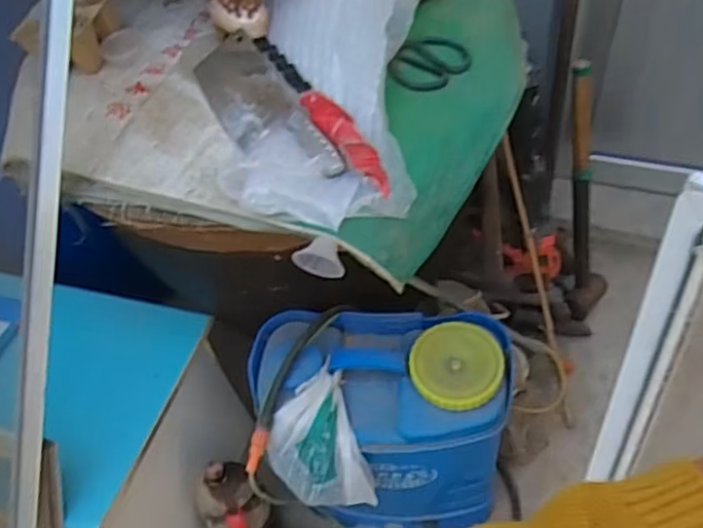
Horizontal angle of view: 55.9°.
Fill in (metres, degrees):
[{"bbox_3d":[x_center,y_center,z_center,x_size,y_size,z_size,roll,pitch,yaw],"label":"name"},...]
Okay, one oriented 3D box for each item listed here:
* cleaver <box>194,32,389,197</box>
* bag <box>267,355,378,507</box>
[{"bbox_3d":[-0.091,-0.185,0.818,0.114,0.024,0.350,-41,57,0],"label":"cleaver"},{"bbox_3d":[-0.054,0.253,0.929,0.129,0.126,0.159,-17,53,-7],"label":"bag"}]

